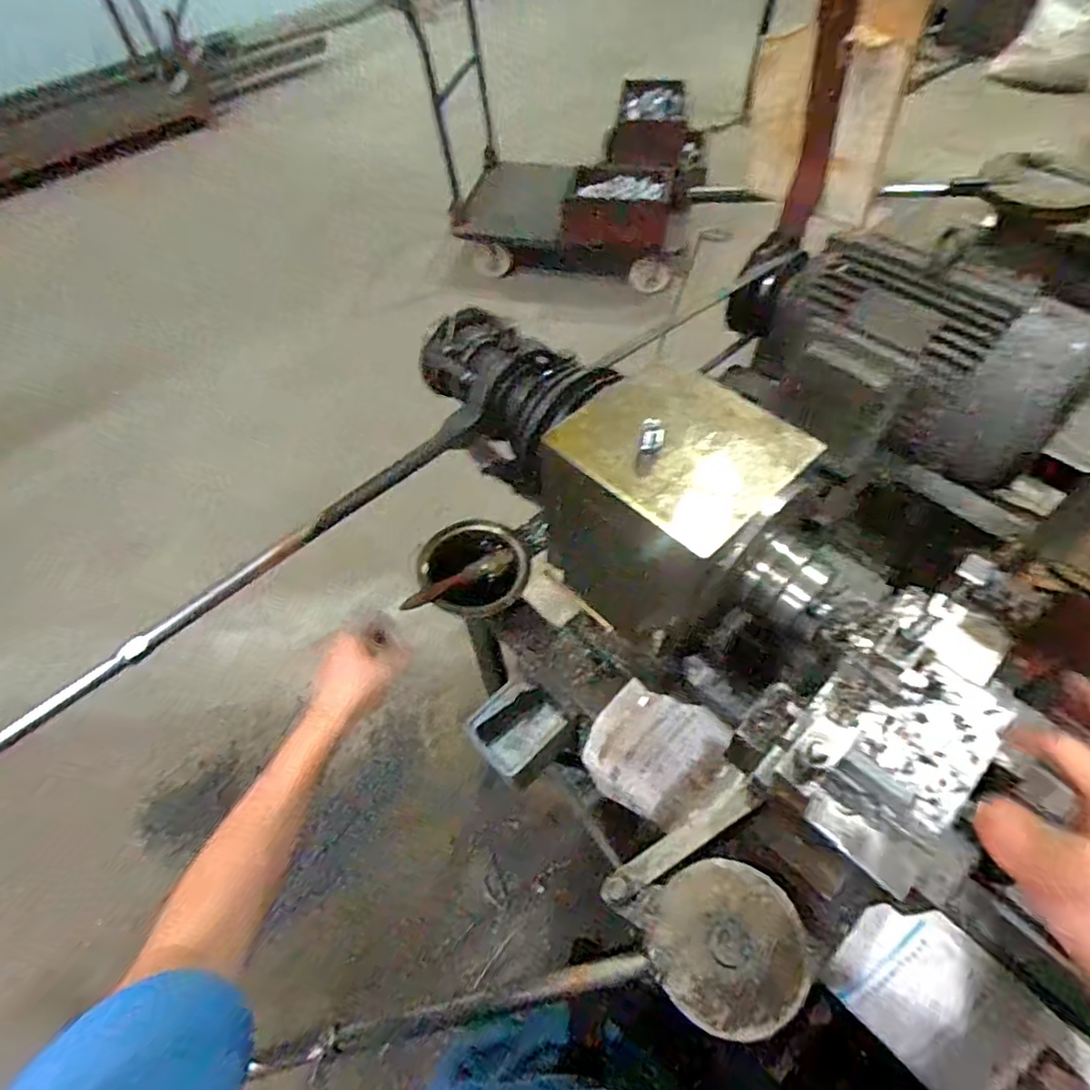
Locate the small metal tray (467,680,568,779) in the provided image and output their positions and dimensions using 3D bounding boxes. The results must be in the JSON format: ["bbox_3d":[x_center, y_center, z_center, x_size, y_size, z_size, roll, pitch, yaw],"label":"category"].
[{"bbox_3d":[-0.035,0.213,0.720,0.088,0.038,0.095,35,63,24],"label":"small metal tray"}]

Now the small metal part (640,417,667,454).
[{"bbox_3d":[0.085,-0.085,0.476,0.018,0.024,0.015,10,55,9],"label":"small metal part"}]

